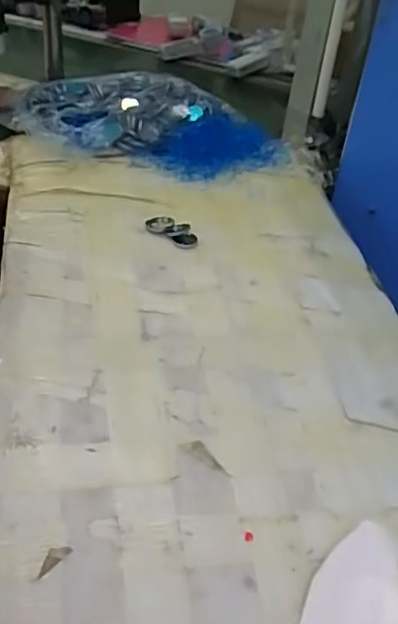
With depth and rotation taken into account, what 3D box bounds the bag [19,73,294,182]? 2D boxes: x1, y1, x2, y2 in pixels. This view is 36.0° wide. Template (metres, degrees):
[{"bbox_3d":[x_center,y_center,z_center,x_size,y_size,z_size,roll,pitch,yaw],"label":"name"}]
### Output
[{"bbox_3d":[-0.077,-0.298,0.978,0.424,0.089,0.235,8,36,1],"label":"bag"}]

